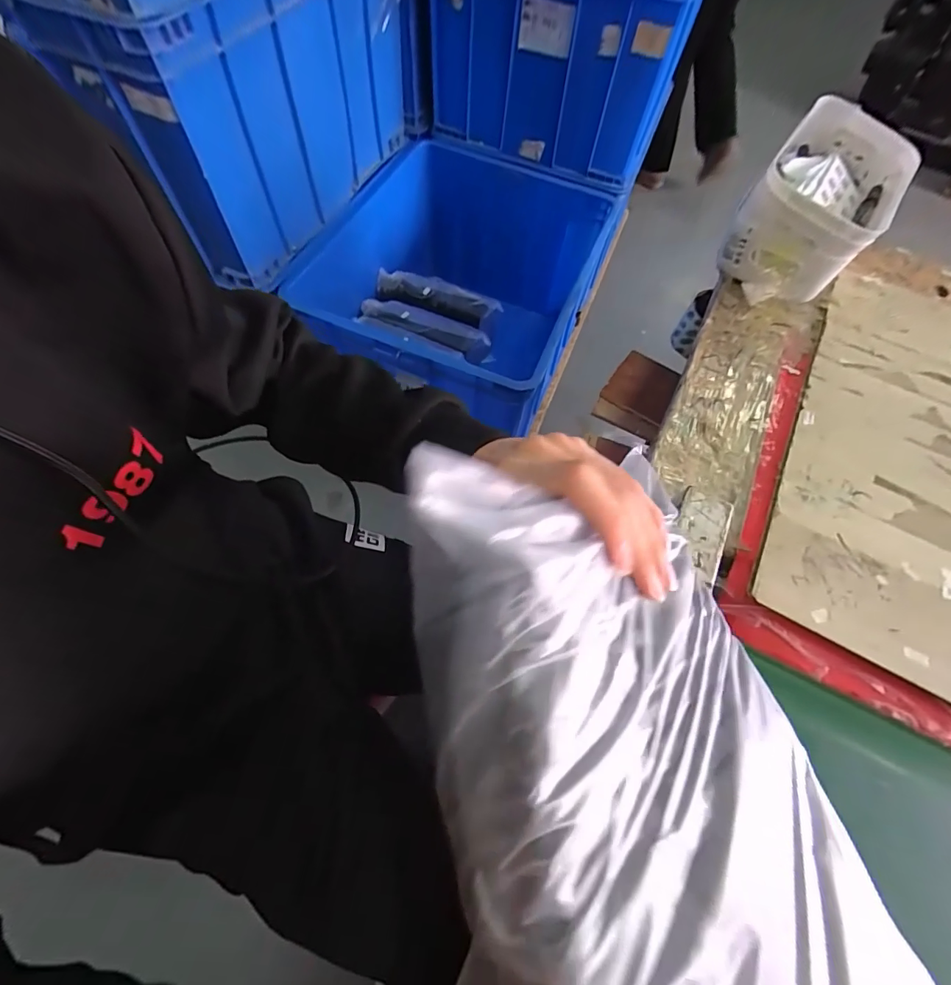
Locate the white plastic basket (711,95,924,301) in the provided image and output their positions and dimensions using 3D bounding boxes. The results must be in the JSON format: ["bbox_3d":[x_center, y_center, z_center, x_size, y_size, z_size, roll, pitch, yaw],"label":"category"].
[{"bbox_3d":[0.425,-0.354,0.563,0.138,0.137,0.237,35,65,15],"label":"white plastic basket"}]

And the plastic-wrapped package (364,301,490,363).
[{"bbox_3d":[-0.109,-0.382,1.017,0.302,0.030,0.083,23,65,7],"label":"plastic-wrapped package"}]

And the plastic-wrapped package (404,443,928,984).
[{"bbox_3d":[0.074,0.122,0.183,0.164,0.060,0.274,-7,75,-30],"label":"plastic-wrapped package"}]

